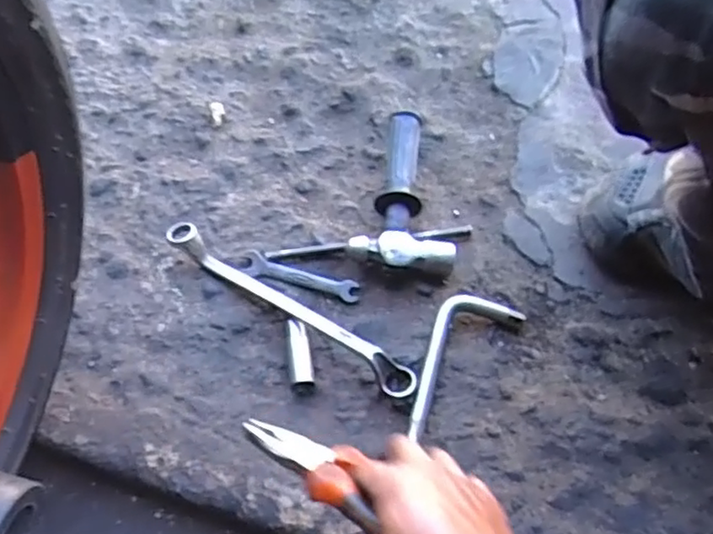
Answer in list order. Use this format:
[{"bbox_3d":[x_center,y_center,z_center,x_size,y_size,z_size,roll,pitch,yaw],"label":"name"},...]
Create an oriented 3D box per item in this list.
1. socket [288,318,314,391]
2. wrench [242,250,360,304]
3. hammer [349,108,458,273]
[{"bbox_3d":[-0.052,0.082,0.610,0.020,0.017,0.065,-9,58,-3],"label":"socket"},{"bbox_3d":[-0.059,0.009,0.657,0.123,0.010,0.028,15,60,12],"label":"wrench"},{"bbox_3d":[0.045,-0.078,0.696,0.101,0.051,0.193,-3,58,1],"label":"hammer"}]

